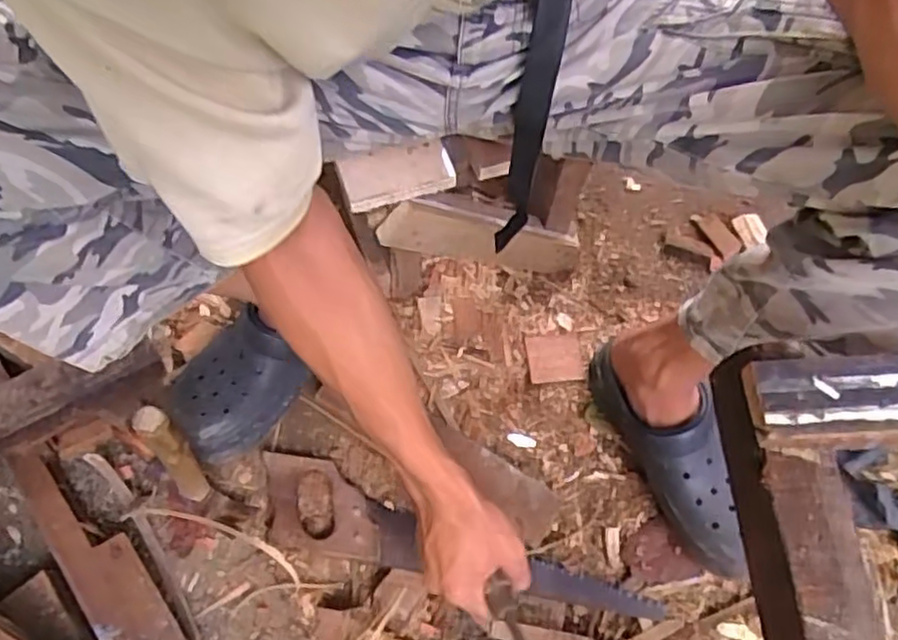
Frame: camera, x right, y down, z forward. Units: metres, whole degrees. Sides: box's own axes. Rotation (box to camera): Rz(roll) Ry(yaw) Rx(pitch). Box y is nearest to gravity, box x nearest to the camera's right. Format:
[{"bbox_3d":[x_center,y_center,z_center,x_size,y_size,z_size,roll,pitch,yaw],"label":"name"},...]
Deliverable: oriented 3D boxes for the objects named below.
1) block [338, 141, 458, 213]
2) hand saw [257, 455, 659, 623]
[{"bbox_3d":[-0.049,-0.136,0.647,0.101,0.017,0.051,-15,63,-8],"label":"block"},{"bbox_3d":[0.007,0.223,0.714,0.422,0.032,0.092,11,62,6],"label":"hand saw"}]

